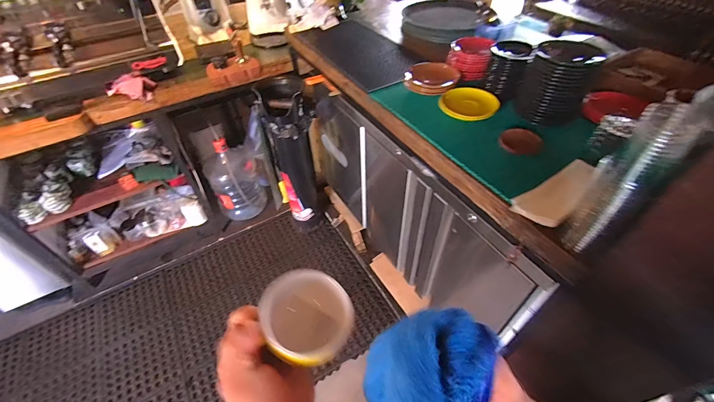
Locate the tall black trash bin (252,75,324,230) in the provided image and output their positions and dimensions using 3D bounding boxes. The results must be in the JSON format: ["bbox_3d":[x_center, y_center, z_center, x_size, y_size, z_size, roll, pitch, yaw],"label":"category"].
[{"bbox_3d":[-0.312,-0.201,1.663,0.232,0.883,0.285,-15,48,-12],"label":"tall black trash bin"}]

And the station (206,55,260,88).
[{"bbox_3d":[-0.547,-0.584,1.396,0.216,0.077,0.146,-24,51,-19],"label":"station"}]

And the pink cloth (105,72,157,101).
[{"bbox_3d":[-0.884,-0.446,1.235,0.152,0.071,0.104,3,47,5],"label":"pink cloth"}]

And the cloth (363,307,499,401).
[{"bbox_3d":[0.048,0.219,0.296,0.110,0.239,0.075,19,15,21],"label":"cloth"}]

